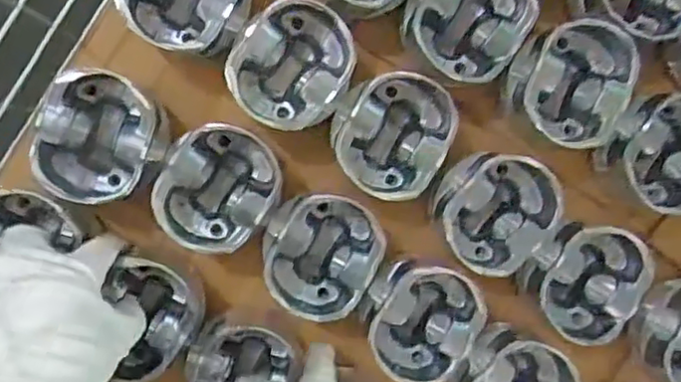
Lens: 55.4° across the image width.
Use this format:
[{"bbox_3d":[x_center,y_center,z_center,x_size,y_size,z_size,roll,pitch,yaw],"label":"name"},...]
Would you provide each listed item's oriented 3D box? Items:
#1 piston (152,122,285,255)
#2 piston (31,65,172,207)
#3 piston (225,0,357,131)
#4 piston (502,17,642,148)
[{"bbox_3d":[-0.084,-0.002,0.444,0.087,0.046,0.078,-40,97,-5],"label":"piston"},{"bbox_3d":[-0.157,-0.032,0.434,0.075,0.047,0.085,18,89,-8],"label":"piston"},{"bbox_3d":[-0.032,-0.084,0.443,0.078,0.046,0.081,0,92,-8],"label":"piston"},{"bbox_3d":[0.161,-0.074,0.449,0.078,0.057,0.079,5,91,-8],"label":"piston"}]

